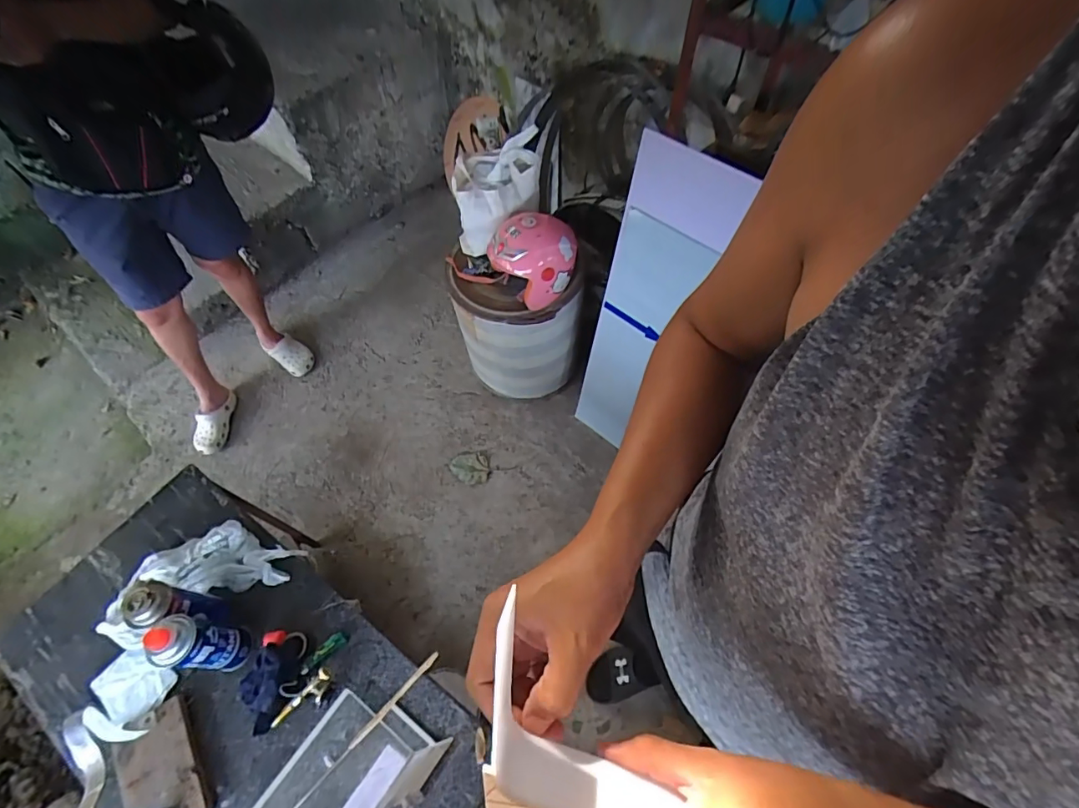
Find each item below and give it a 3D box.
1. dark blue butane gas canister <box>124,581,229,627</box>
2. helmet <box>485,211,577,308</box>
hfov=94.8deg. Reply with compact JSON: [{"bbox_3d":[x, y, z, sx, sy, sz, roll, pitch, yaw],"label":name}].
[{"bbox_3d":[-0.549,0.321,0.765,0.066,0.165,0.074,-13,60,-7],"label":"dark blue butane gas canister"},{"bbox_3d":[-0.017,-0.396,1.281,0.207,0.168,0.191,32,65,18],"label":"helmet"}]

